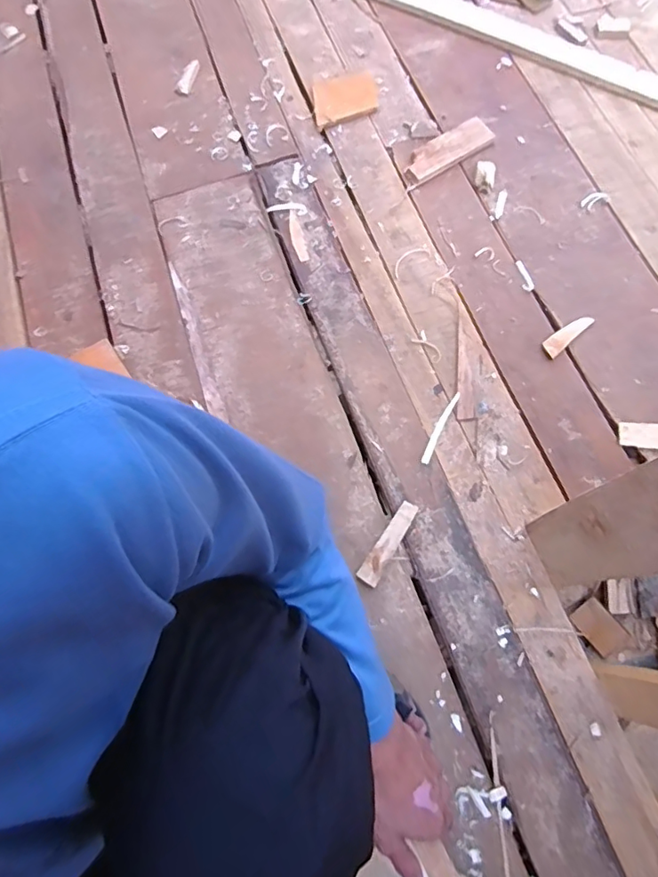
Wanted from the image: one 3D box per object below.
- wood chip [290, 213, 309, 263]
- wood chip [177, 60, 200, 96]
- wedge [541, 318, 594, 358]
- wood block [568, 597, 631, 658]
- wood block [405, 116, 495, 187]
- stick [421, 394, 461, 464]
[{"bbox_3d":[-0.054,-0.338,0.911,0.019,0.004,0.099,-14,72,-3],"label":"wood chip"},{"bbox_3d":[-0.269,-0.696,1.036,0.026,0.009,0.092,13,73,6],"label":"wood chip"},{"bbox_3d":[0.366,-0.160,0.827,0.093,0.012,0.028,-40,73,-12],"label":"wedge"},{"bbox_3d":[0.504,0.351,1.003,0.065,0.012,0.090,-42,65,7],"label":"wood block"},{"bbox_3d":[0.209,-0.507,0.953,0.180,0.014,0.065,-33,72,-10],"label":"wood block"},{"bbox_3d":[0.162,-0.016,0.786,0.013,0.010,0.124,26,75,10],"label":"stick"}]

